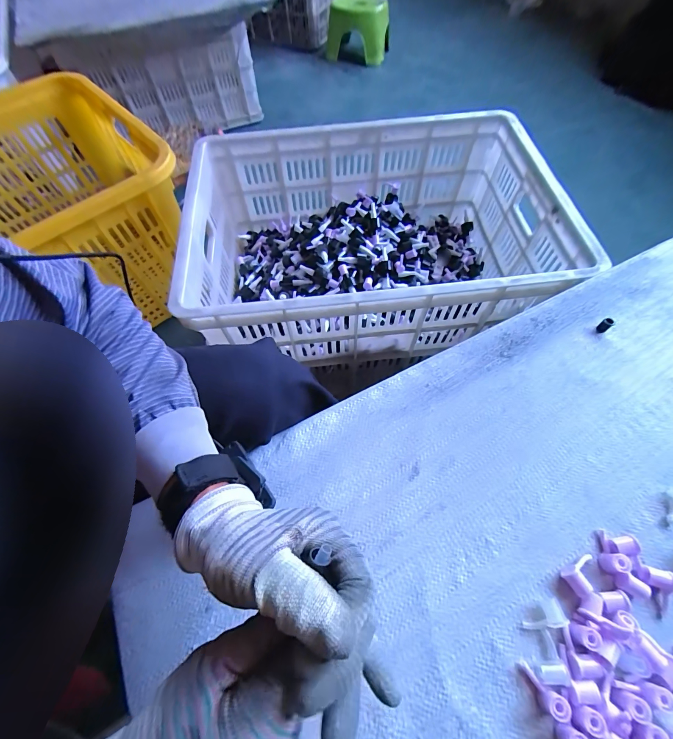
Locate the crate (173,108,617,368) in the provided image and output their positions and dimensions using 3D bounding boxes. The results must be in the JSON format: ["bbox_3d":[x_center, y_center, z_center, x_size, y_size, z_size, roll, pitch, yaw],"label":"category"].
[{"bbox_3d":[0.065,-0.259,0.693,0.654,0.240,0.472,-4,63,0],"label":"crate"}]

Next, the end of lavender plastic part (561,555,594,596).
[{"bbox_3d":[0.226,0.188,0.302,0.035,0.012,0.021,-24,66,-11],"label":"end of lavender plastic part"}]

